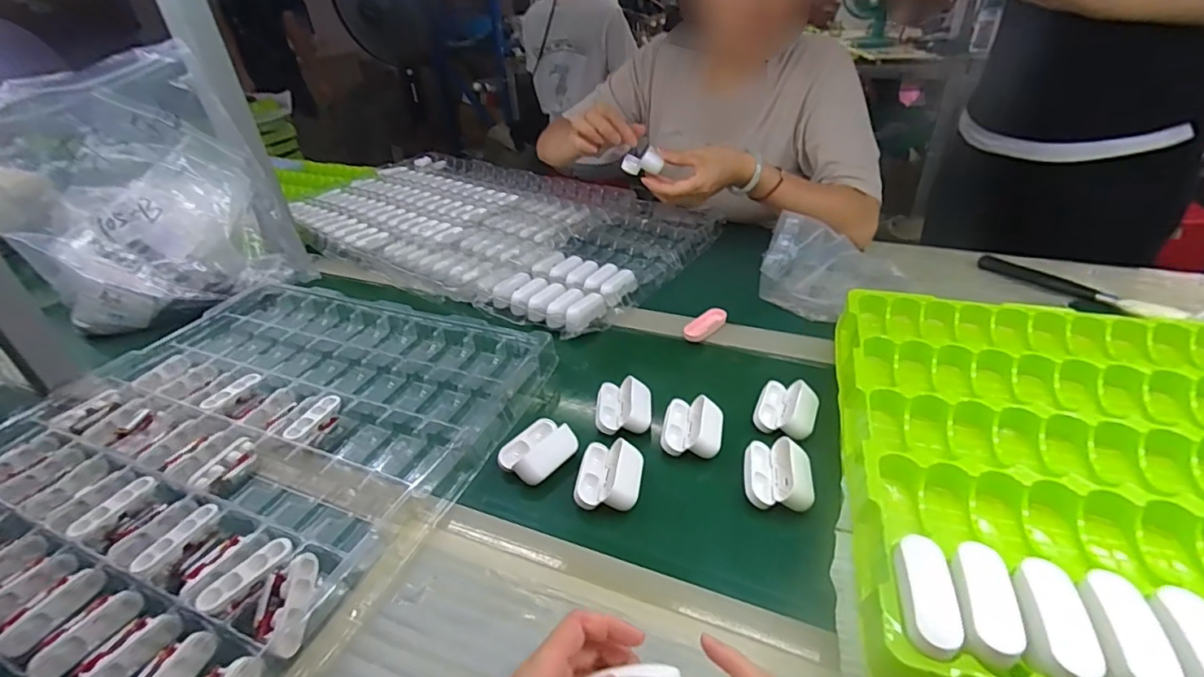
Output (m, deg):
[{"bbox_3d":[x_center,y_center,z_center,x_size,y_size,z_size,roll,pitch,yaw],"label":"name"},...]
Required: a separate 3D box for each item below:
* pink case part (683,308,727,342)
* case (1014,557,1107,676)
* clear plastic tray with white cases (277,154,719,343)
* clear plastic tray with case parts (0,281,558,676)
[{"bbox_3d":[0.125,-0.016,0.653,0.065,0.013,0.027,-29,42,-32],"label":"pink case part"},{"bbox_3d":[0.236,0.148,0.286,0.027,0.016,0.065,6,36,14],"label":"case"},{"bbox_3d":[-0.210,-0.204,0.917,0.694,0.038,0.411,19,40,29],"label":"clear plastic tray with white cases"},{"bbox_3d":[-0.348,0.081,0.519,0.442,0.034,0.459,11,37,20],"label":"clear plastic tray with case parts"}]

